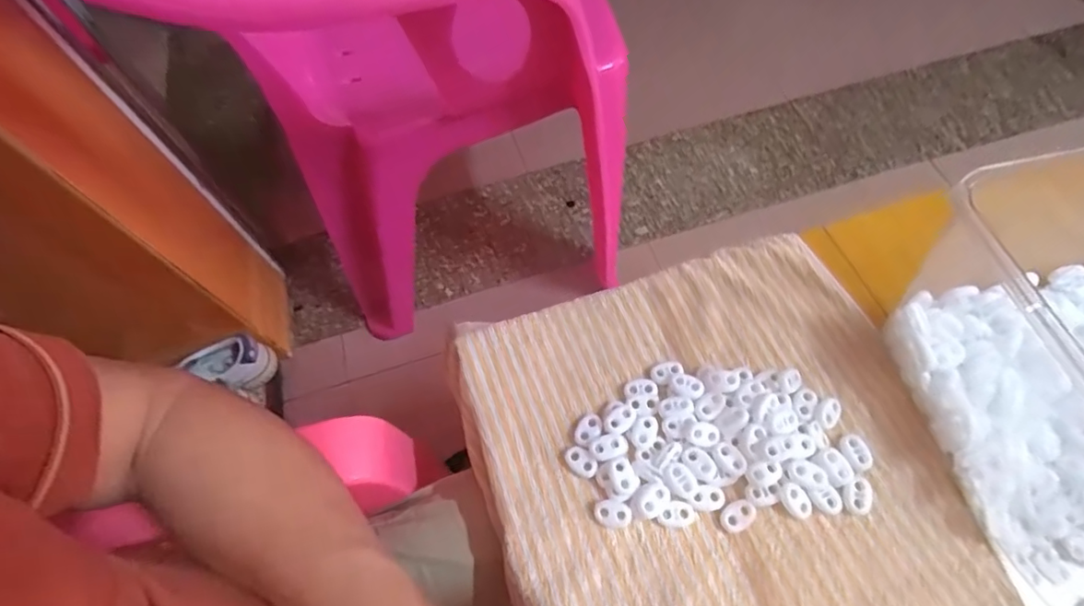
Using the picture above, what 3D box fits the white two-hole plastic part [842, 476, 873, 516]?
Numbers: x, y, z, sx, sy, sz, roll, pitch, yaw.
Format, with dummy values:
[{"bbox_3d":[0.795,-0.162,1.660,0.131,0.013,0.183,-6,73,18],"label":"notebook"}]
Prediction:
[{"bbox_3d":[0.190,0.116,0.318,0.016,0.009,0.021,5,61,6],"label":"white two-hole plastic part"}]

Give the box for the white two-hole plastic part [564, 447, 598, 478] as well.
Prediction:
[{"bbox_3d":[0.025,0.102,0.340,0.022,0.007,0.013,36,69,21],"label":"white two-hole plastic part"}]

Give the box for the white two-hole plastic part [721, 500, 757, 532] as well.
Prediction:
[{"bbox_3d":[0.118,0.129,0.319,0.022,0.005,0.015,-27,63,-11],"label":"white two-hole plastic part"}]

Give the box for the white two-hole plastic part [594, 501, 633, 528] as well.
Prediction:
[{"bbox_3d":[0.043,0.129,0.324,0.022,0.008,0.014,8,62,8],"label":"white two-hole plastic part"}]

